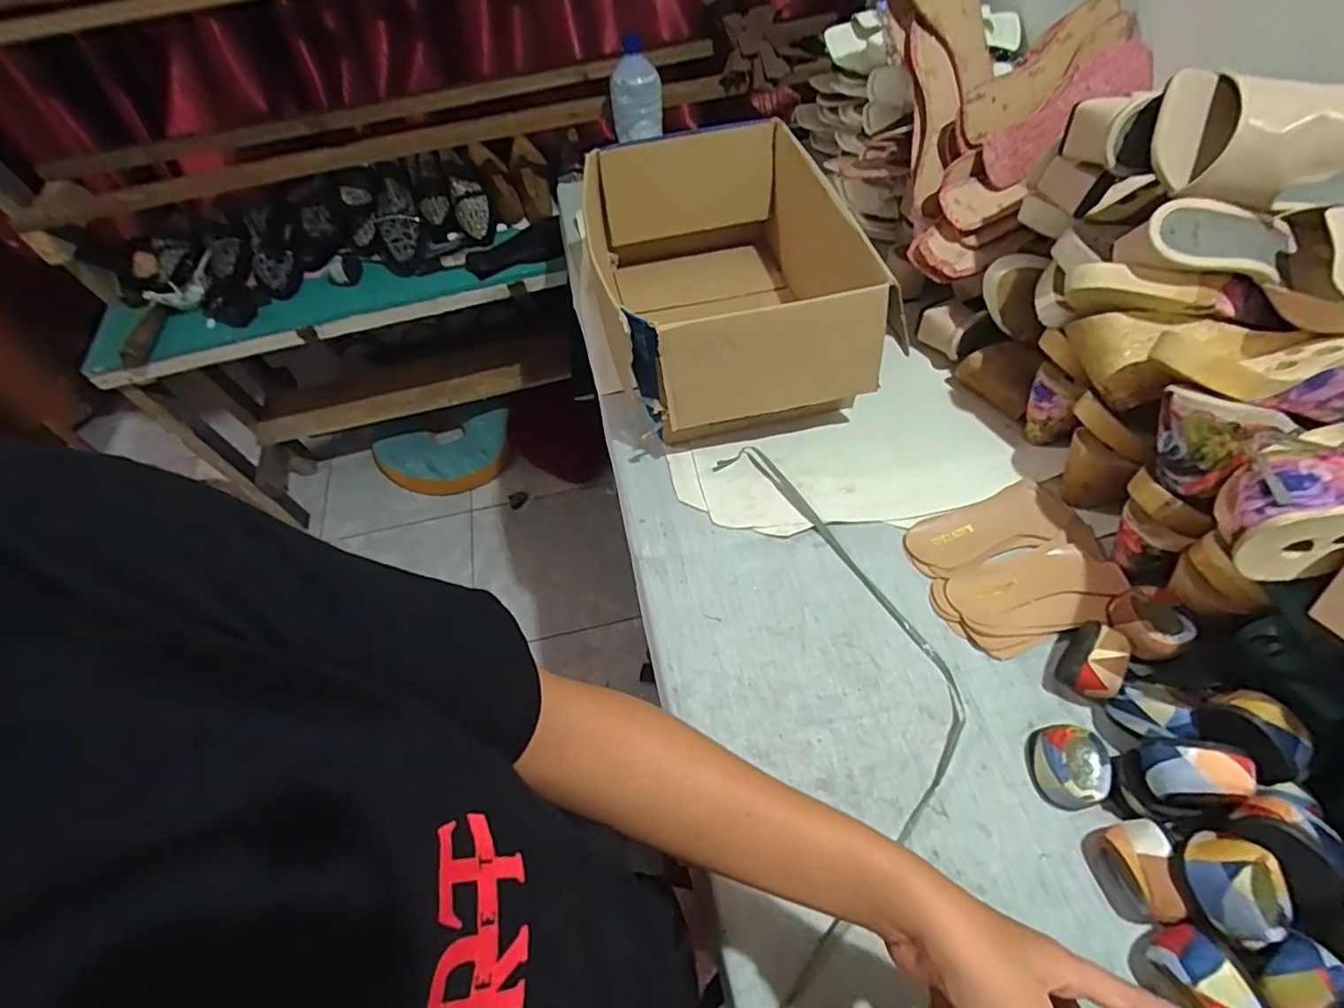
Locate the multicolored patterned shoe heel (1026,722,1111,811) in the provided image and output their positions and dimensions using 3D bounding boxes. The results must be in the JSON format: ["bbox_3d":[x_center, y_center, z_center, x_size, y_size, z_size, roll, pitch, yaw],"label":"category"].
[{"bbox_3d":[0.327,0.216,0.494,0.052,0.043,0.057,-2,57,3],"label":"multicolored patterned shoe heel"}]

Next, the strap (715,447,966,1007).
[{"bbox_3d":[0.158,0.168,0.554,0.207,0.016,0.542,-3,57,3],"label":"strap"}]

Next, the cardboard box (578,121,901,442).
[{"bbox_3d":[0.066,-0.266,0.740,0.277,0.188,0.376,-13,57,-4],"label":"cardboard box"}]

